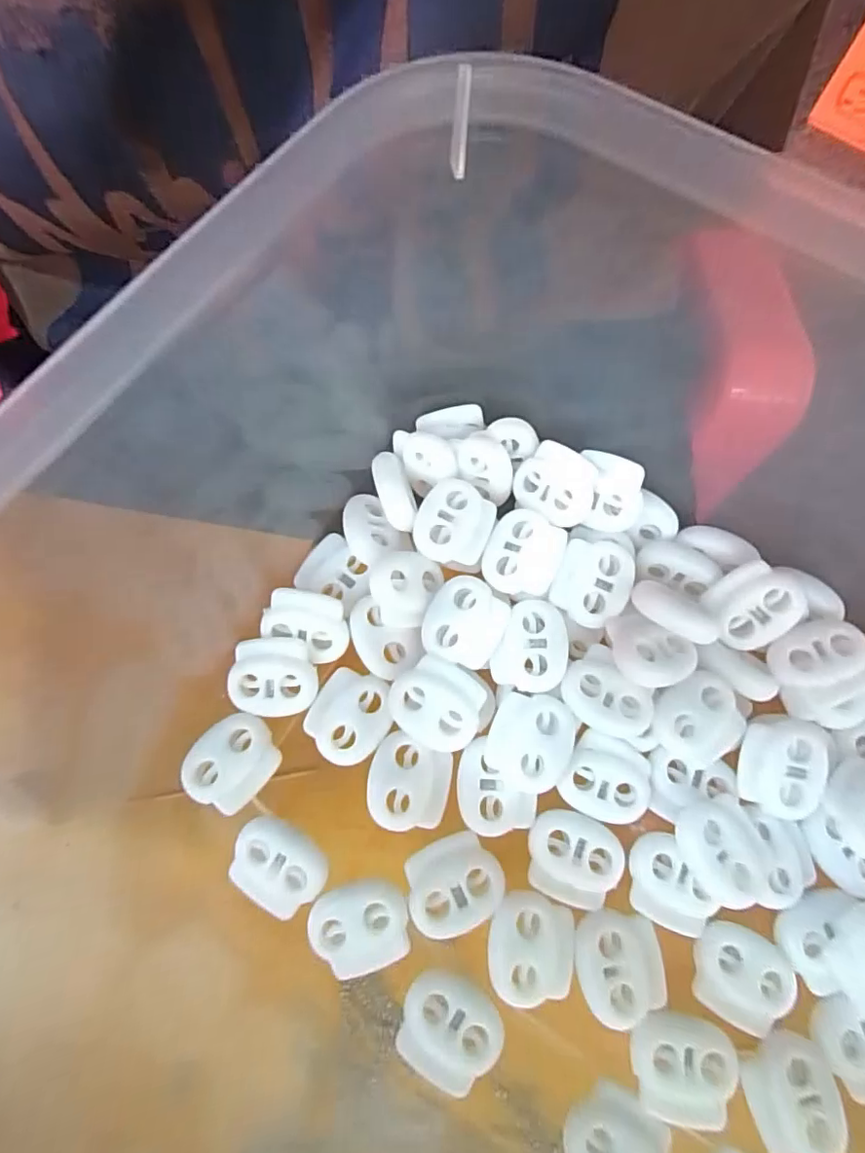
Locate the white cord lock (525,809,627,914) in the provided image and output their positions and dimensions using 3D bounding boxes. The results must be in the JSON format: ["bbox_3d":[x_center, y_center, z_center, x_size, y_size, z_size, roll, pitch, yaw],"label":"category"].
[{"bbox_3d":[0.033,0.065,0.129,0.021,0.004,0.019,19,71,5],"label":"white cord lock"}]

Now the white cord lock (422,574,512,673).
[{"bbox_3d":[0.008,0.010,0.135,0.019,0.004,0.020,21,72,6],"label":"white cord lock"}]

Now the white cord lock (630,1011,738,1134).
[{"bbox_3d":[0.052,0.104,0.117,0.022,0.005,0.022,20,71,5],"label":"white cord lock"}]

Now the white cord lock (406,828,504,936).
[{"bbox_3d":[0.004,0.069,0.124,0.021,0.004,0.019,-30,74,-11],"label":"white cord lock"}]

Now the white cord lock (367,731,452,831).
[{"bbox_3d":[-0.005,0.049,0.131,0.019,0.004,0.020,10,71,2],"label":"white cord lock"}]

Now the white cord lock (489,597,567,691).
[{"bbox_3d":[0.024,0.016,0.134,0.016,0.004,0.021,16,71,4],"label":"white cord lock"}]

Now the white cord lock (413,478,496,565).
[{"bbox_3d":[0.006,-0.015,0.142,0.019,0.004,0.021,17,71,4],"label":"white cord lock"}]

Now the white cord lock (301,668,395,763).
[{"bbox_3d":[-0.020,0.033,0.134,0.019,0.004,0.021,31,73,9],"label":"white cord lock"}]

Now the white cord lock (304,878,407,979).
[{"bbox_3d":[-0.016,0.077,0.122,0.021,0.005,0.018,-11,71,-5],"label":"white cord lock"}]

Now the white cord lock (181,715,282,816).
[{"bbox_3d":[-0.048,0.044,0.132,0.019,0.004,0.021,41,75,12],"label":"white cord lock"}]

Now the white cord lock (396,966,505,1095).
[{"bbox_3d":[0.004,0.096,0.118,0.021,0.004,0.019,33,73,10],"label":"white cord lock"}]

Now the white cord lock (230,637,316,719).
[{"bbox_3d":[-0.039,0.024,0.136,0.021,0.004,0.018,-1,71,-2],"label":"white cord lock"}]

